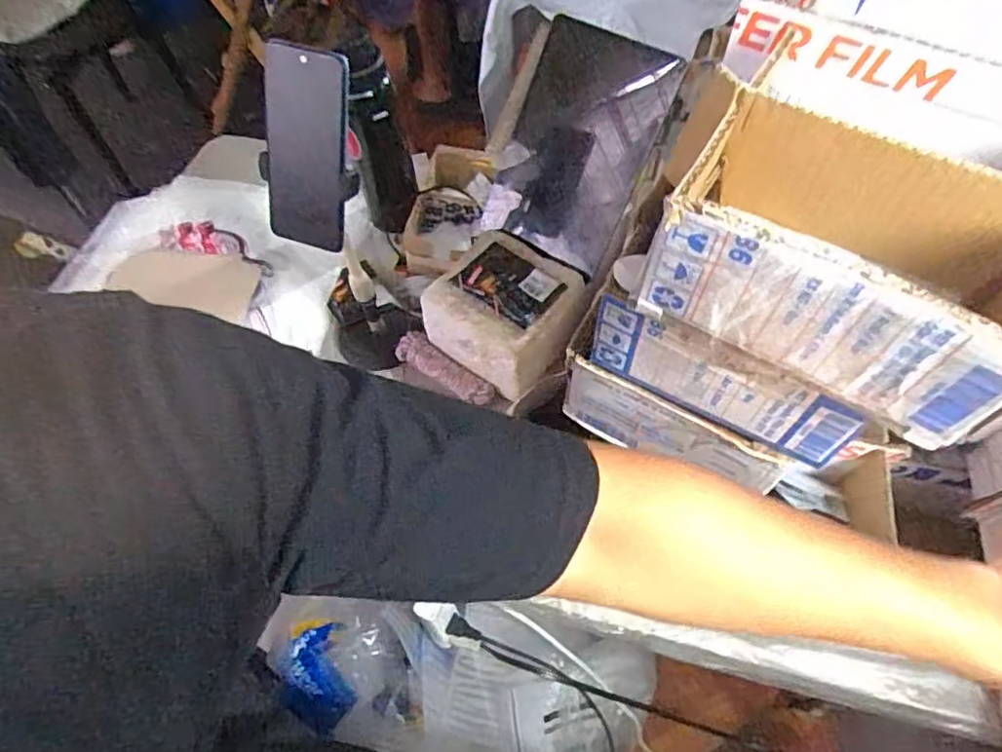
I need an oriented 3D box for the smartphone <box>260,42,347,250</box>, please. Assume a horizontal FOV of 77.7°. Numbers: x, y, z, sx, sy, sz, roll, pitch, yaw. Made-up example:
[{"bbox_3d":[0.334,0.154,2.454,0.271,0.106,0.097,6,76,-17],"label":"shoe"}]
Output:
[{"bbox_3d":[-0.175,-0.198,0.551,0.089,0.167,0.013,23,32,11],"label":"smartphone"}]

